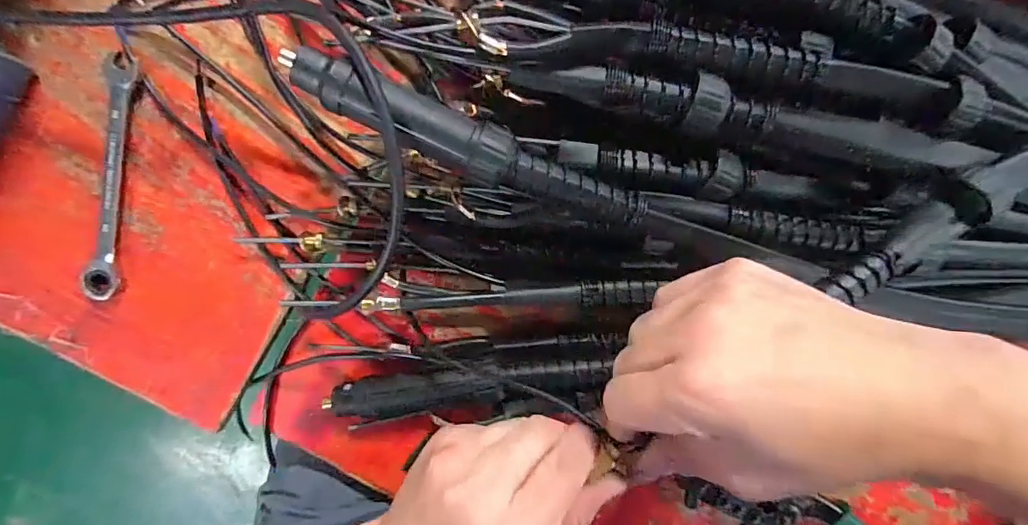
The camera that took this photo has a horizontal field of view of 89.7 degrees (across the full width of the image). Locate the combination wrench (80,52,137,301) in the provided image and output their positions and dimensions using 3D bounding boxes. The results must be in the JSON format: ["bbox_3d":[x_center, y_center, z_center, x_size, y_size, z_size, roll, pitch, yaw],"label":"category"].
[{"bbox_3d":[-0.254,-0.051,0.325,0.019,0.012,0.150,9,97,-3],"label":"combination wrench"}]

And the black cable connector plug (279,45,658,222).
[{"bbox_3d":[-0.021,-0.058,0.259,0.189,0.022,0.026,21,94,-4],"label":"black cable connector plug"}]

